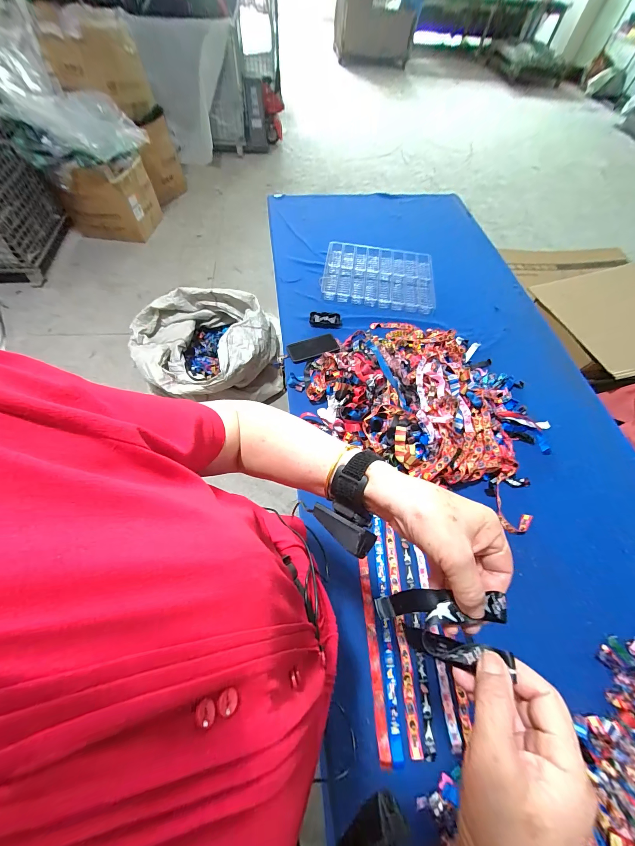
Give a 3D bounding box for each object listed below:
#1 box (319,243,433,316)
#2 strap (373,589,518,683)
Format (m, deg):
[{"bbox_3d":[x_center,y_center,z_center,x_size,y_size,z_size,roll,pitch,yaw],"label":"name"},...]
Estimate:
[{"bbox_3d":[0.246,-0.596,1.195,0.435,0.028,0.342,7,60,0],"label":"box"},{"bbox_3d":[0.105,0.183,0.277,0.043,0.131,0.050,27,57,-24],"label":"strap"}]

